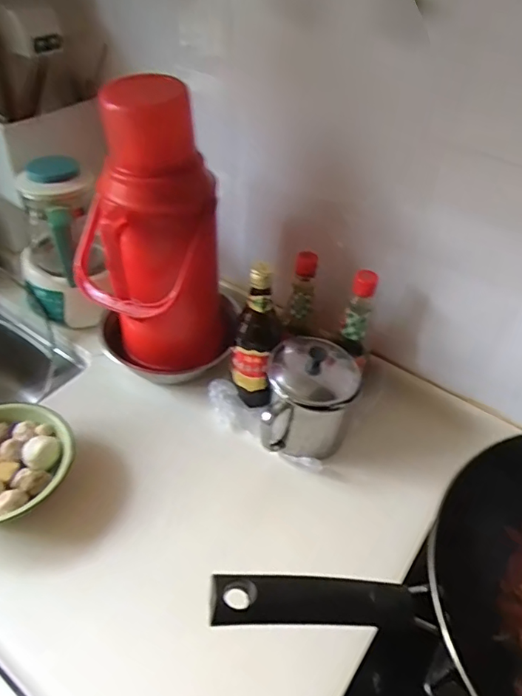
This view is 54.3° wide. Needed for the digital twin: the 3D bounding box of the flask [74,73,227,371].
[{"bbox_3d":[-0.152,-0.130,0.689,0.158,0.423,0.146,15,45,10],"label":"flask"}]

